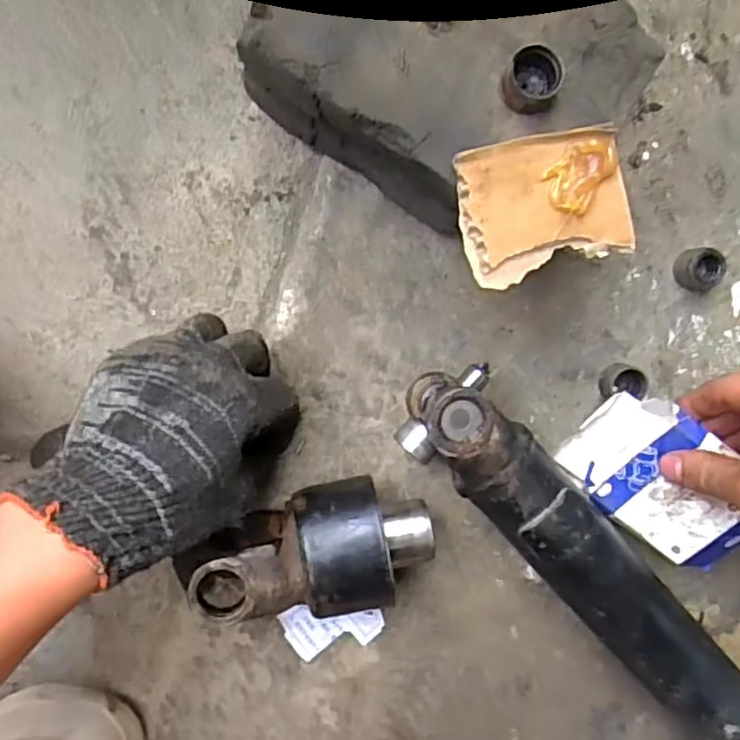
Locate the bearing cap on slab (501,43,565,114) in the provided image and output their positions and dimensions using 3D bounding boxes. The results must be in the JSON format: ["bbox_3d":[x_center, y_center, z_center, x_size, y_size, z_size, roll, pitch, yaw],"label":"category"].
[{"bbox_3d":[0.070,-0.124,0.287,0.025,0.015,0.026,-1,96,-6],"label":"bearing cap on slab"}]

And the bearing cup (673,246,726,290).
[{"bbox_3d":[0.200,-0.061,0.404,0.026,0.017,0.025,0,96,-3],"label":"bearing cup"}]

